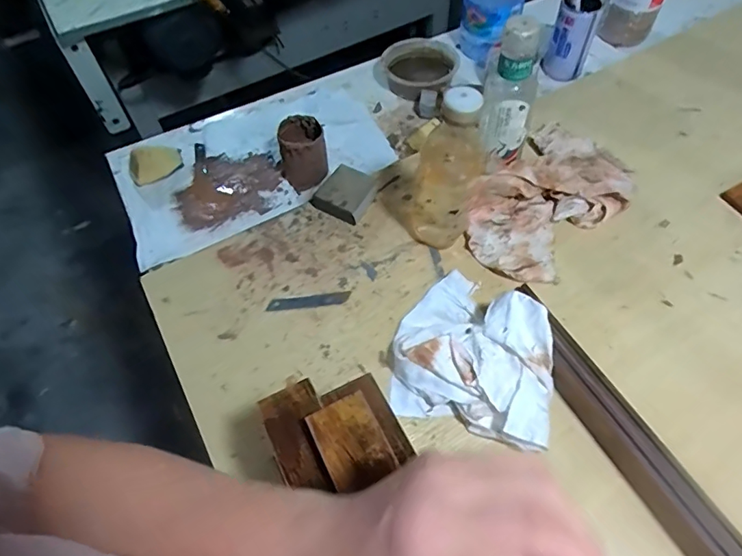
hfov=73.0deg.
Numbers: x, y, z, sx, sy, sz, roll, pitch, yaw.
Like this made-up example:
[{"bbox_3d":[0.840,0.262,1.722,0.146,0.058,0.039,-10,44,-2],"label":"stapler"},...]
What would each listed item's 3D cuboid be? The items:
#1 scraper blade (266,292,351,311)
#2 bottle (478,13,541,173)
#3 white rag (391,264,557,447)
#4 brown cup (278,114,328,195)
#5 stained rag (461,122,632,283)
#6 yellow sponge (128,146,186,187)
[{"bbox_3d":[-0.075,0.029,0.603,0.098,0.004,0.014,-6,64,-1],"label":"scraper blade"},{"bbox_3d":[0.172,-0.225,0.622,0.065,0.178,0.058,16,59,12],"label":"bottle"},{"bbox_3d":[0.111,0.068,0.535,0.167,0.065,0.181,14,59,11],"label":"white rag"},{"bbox_3d":[-0.097,-0.173,0.699,0.067,0.074,0.065,-1,57,2],"label":"brown cup"},{"bbox_3d":[0.232,-0.102,0.651,0.160,0.048,0.250,34,65,22],"label":"stained rag"},{"bbox_3d":[-0.313,-0.169,0.728,0.075,0.040,0.043,-22,59,-12],"label":"yellow sponge"}]

